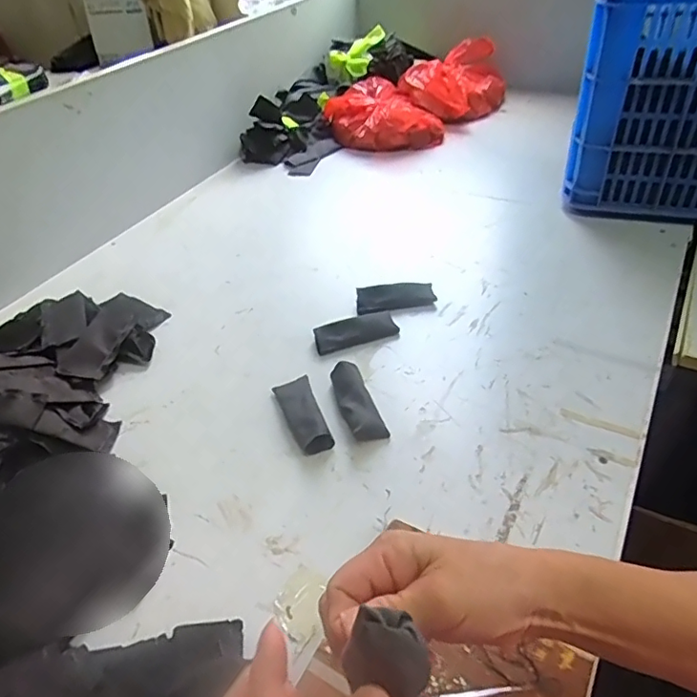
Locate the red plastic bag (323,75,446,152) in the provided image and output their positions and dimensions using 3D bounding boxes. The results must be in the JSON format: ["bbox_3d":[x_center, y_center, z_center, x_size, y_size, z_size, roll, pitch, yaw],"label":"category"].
[{"bbox_3d":[0.073,-0.497,1.148,0.192,0.078,0.233,-22,44,-16],"label":"red plastic bag"}]

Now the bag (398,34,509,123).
[{"bbox_3d":[0.226,-0.583,1.180,0.192,0.111,0.185,-34,48,-26],"label":"bag"}]

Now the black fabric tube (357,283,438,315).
[{"bbox_3d":[0.063,-0.072,0.721,0.105,0.018,0.038,-11,42,-4],"label":"black fabric tube"}]

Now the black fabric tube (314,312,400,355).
[{"bbox_3d":[0.009,-0.022,0.674,0.103,0.015,0.042,-17,43,-11],"label":"black fabric tube"}]

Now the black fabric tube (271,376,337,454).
[{"bbox_3d":[-0.050,0.069,0.583,0.039,0.018,0.105,-18,43,-12],"label":"black fabric tube"}]

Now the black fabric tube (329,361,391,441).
[{"bbox_3d":[0.008,0.057,0.582,0.038,0.024,0.104,-17,43,-11],"label":"black fabric tube"}]

